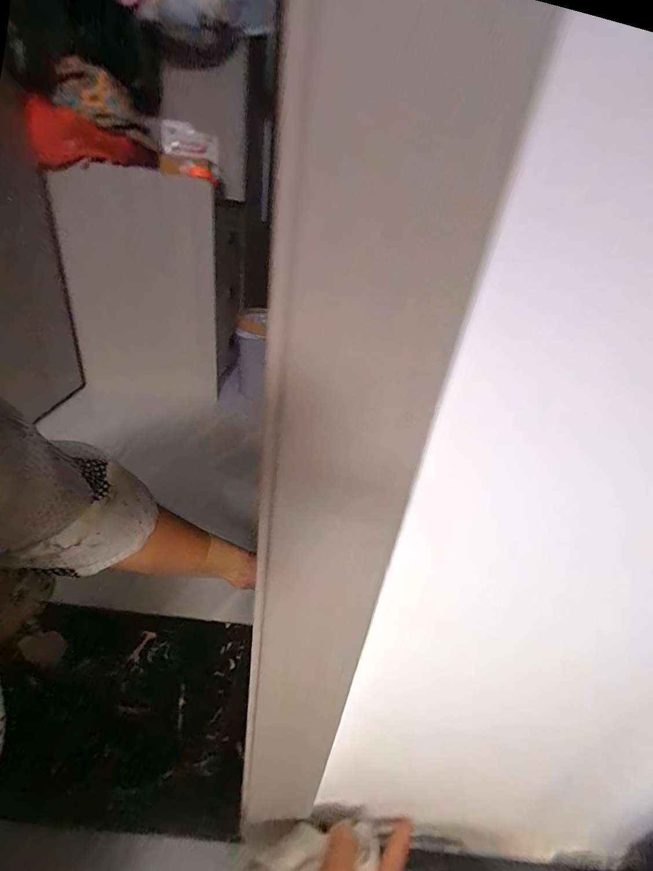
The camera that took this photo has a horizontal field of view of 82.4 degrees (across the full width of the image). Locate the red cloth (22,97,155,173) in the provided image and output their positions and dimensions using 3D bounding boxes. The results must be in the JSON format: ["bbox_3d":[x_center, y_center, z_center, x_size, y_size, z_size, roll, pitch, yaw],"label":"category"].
[{"bbox_3d":[-0.636,-0.783,1.005,0.320,0.141,0.065,8,30,-4],"label":"red cloth"}]

